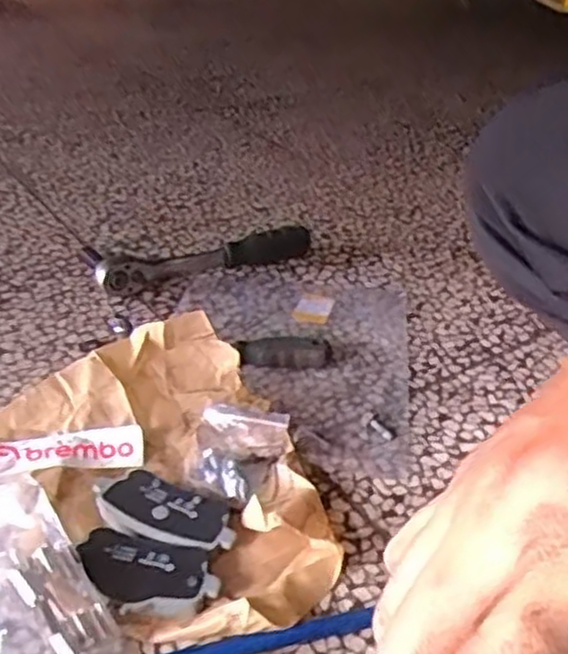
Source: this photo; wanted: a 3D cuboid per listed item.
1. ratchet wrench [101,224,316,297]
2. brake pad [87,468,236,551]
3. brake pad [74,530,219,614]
[{"bbox_3d":[-0.081,-0.082,0.854,0.259,0.042,0.049,-16,38,-26],"label":"ratchet wrench"},{"bbox_3d":[-0.084,0.130,0.543,0.106,0.015,0.050,13,35,14],"label":"brake pad"},{"bbox_3d":[-0.089,0.161,0.496,0.093,0.017,0.050,14,35,15],"label":"brake pad"}]

